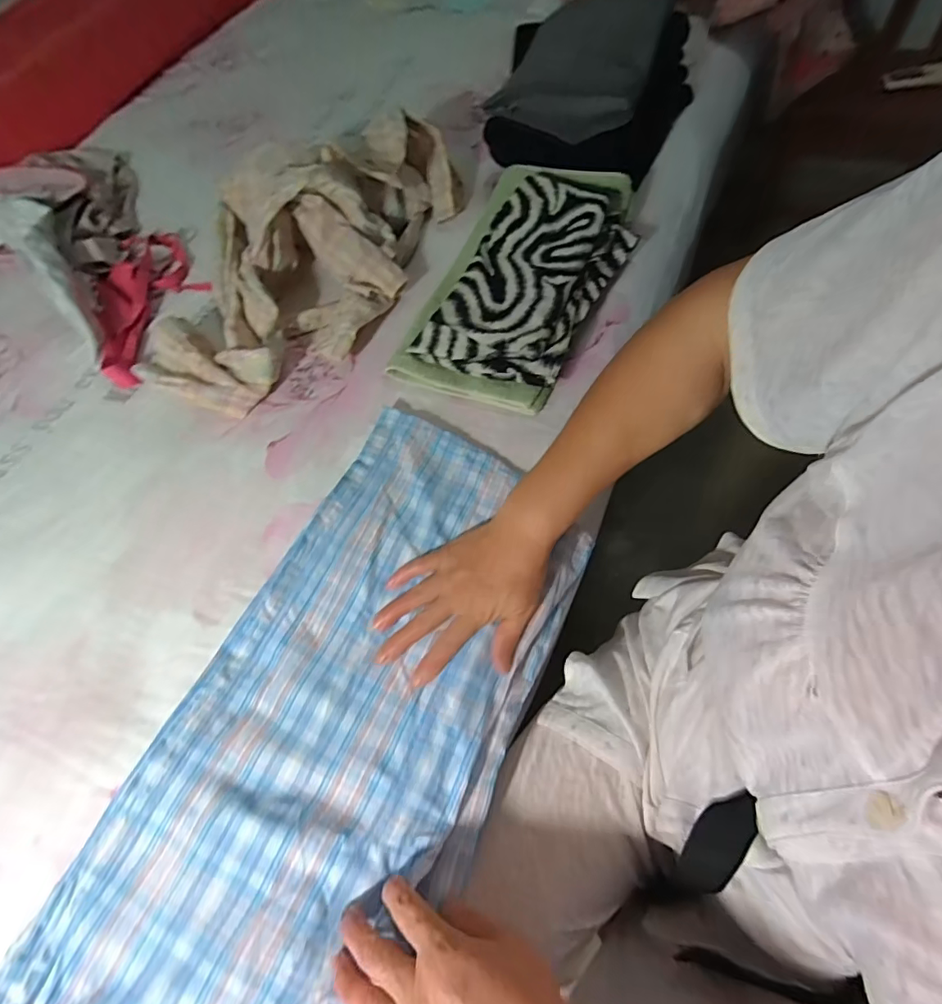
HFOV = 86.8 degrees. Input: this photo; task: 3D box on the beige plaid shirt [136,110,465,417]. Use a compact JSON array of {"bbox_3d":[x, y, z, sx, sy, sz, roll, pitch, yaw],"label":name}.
[{"bbox_3d":[-0.203,-0.309,0.593,0.239,0.104,0.440,18,65,16],"label":"beige plaid shirt"}]

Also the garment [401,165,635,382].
[{"bbox_3d":[0.066,-0.250,0.561,0.159,0.064,0.278,24,67,18],"label":"garment"}]

